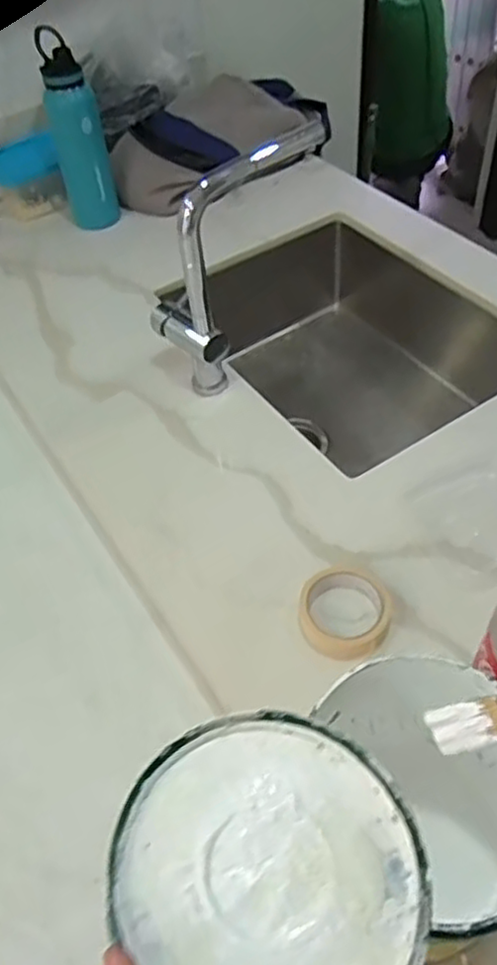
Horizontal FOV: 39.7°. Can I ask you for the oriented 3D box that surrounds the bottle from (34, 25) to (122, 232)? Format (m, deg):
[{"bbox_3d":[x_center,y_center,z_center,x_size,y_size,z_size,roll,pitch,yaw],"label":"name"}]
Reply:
[{"bbox_3d":[-0.305,-0.609,1.268,0.092,0.300,0.077,-14,50,-7],"label":"bottle"}]

